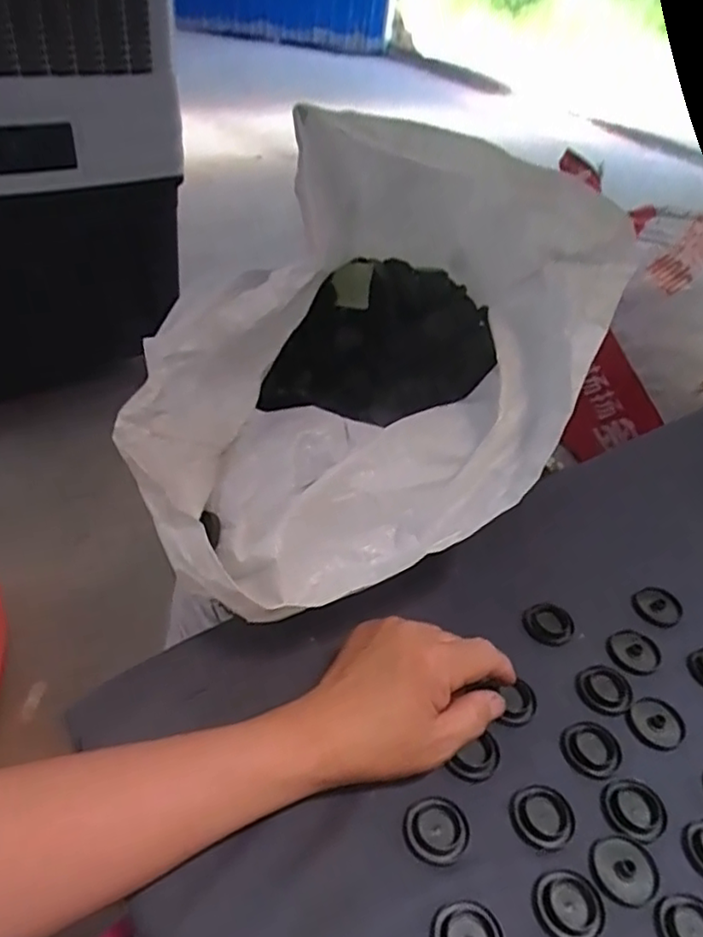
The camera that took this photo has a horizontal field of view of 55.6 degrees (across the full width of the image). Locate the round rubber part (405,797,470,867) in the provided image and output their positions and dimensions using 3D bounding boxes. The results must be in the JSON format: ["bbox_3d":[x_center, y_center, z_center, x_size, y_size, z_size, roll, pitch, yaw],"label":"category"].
[{"bbox_3d":[0.045,0.190,0.350,0.033,0.004,0.032,4,38,-3],"label":"round rubber part"}]

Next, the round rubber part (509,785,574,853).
[{"bbox_3d":[0.105,0.189,0.364,0.035,0.004,0.032,4,38,-3],"label":"round rubber part"}]

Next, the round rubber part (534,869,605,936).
[{"bbox_3d":[0.110,0.219,0.335,0.034,0.004,0.033,4,38,-3],"label":"round rubber part"}]

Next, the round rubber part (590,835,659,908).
[{"bbox_3d":[0.142,0.208,0.346,0.034,0.005,0.031,4,38,-3],"label":"round rubber part"}]

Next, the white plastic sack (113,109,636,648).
[{"bbox_3d":[0.045,-0.105,0.516,0.256,0.259,0.465,19,40,16],"label":"white plastic sack"}]

